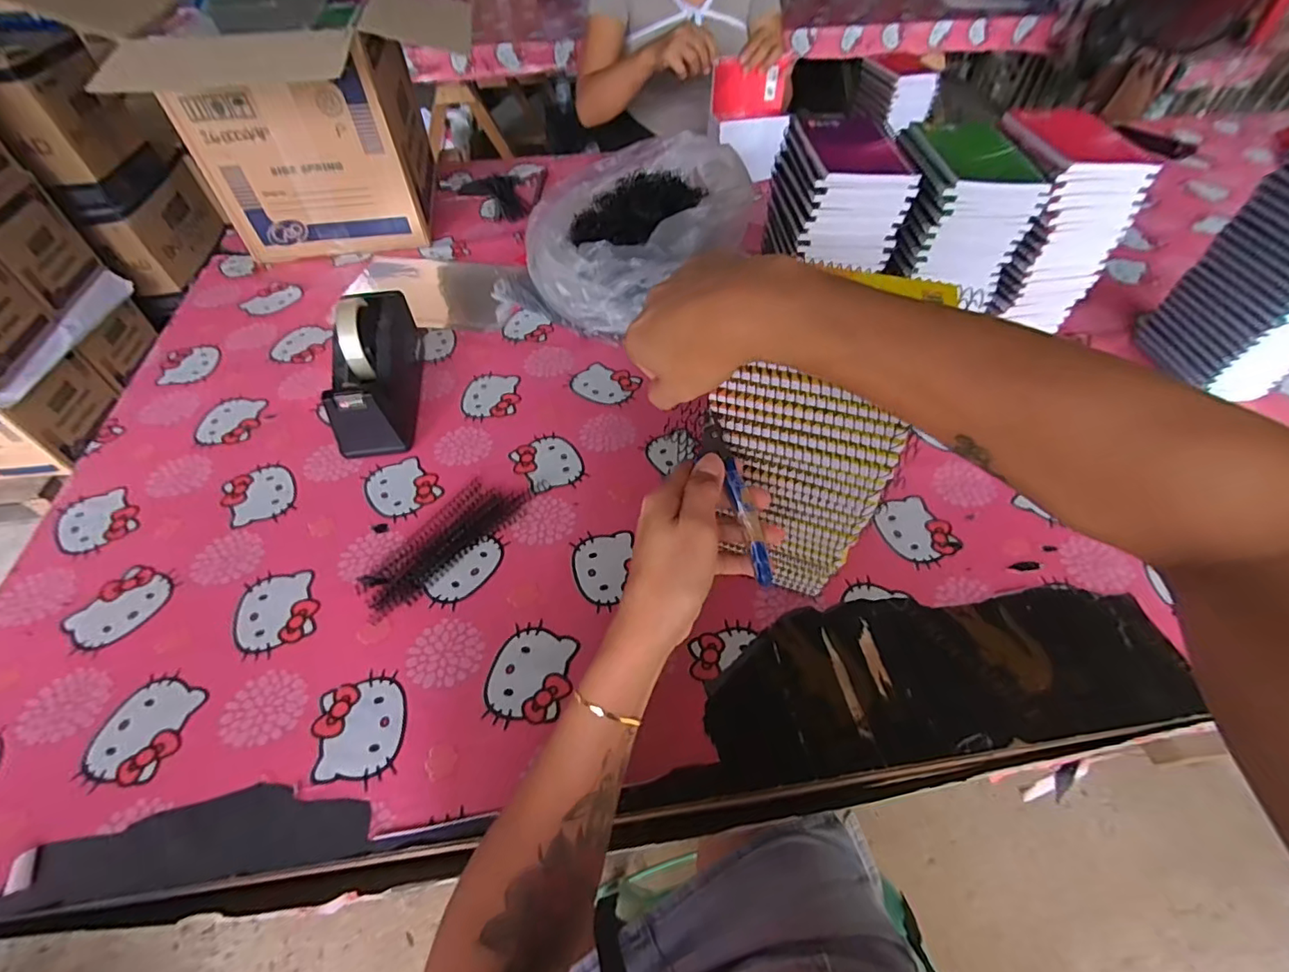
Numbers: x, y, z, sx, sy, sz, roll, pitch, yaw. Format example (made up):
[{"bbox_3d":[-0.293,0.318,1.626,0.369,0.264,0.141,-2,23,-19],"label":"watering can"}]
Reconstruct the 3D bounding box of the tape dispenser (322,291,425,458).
[{"bbox_3d":[-0.316,-0.143,0.645,0.069,0.117,0.208,-5,52,-4],"label":"tape dispenser"}]

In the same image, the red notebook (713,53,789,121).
[{"bbox_3d":[0.190,-0.710,0.977,0.126,0.088,0.018,-3,39,-2],"label":"red notebook"}]

